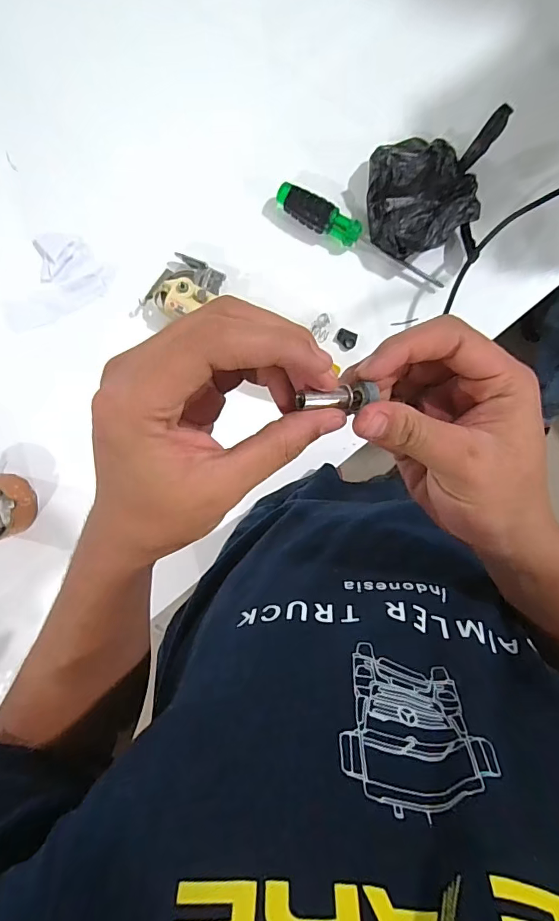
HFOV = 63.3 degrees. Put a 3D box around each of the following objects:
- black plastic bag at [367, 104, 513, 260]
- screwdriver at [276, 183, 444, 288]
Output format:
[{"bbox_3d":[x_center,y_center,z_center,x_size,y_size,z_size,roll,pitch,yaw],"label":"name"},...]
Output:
[{"bbox_3d":[0.178,-0.310,0.523,0.147,0.053,0.137,-3,95,3],"label":"black plastic bag"},{"bbox_3d":[0.098,-0.268,0.544,0.219,0.027,0.033,27,96,1],"label":"screwdriver"}]

